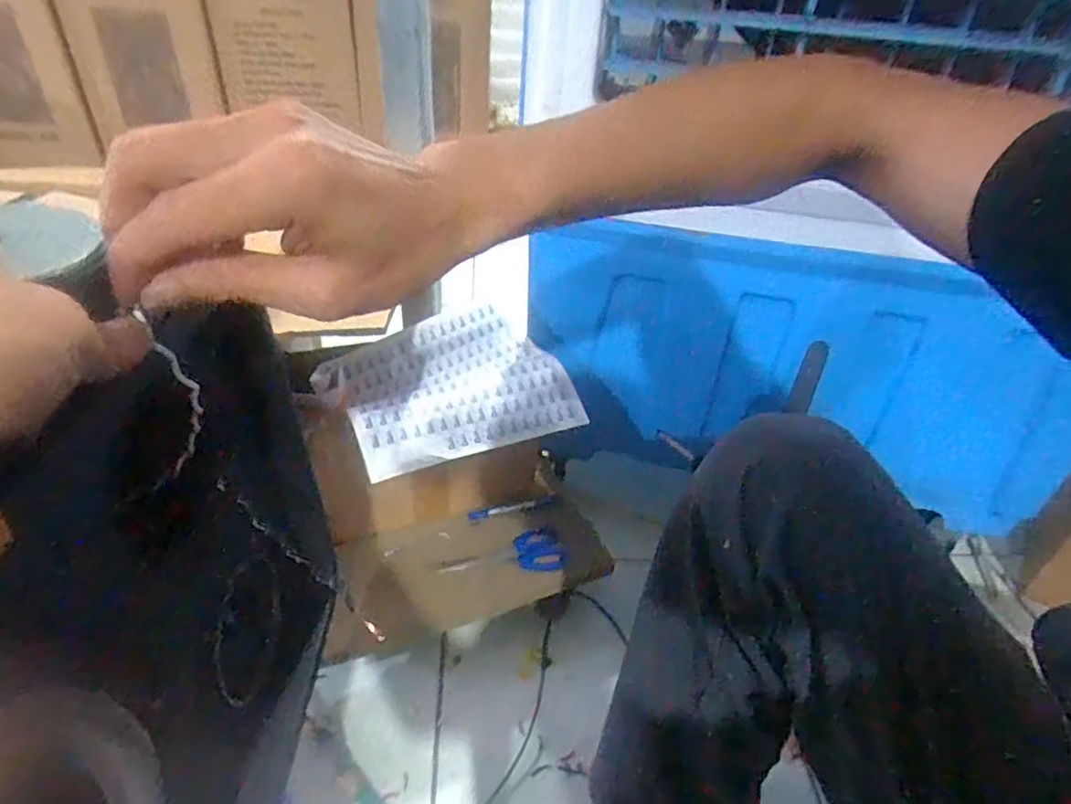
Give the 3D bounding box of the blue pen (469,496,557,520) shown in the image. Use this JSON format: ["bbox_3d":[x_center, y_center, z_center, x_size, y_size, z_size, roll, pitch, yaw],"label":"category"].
[{"bbox_3d":[-0.031,0.147,0.842,0.125,0.008,0.013,-9,38,-17],"label":"blue pen"}]

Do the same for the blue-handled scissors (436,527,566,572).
[{"bbox_3d":[-0.044,0.201,0.794,0.160,0.013,0.064,-8,37,-15],"label":"blue-handled scissors"}]

